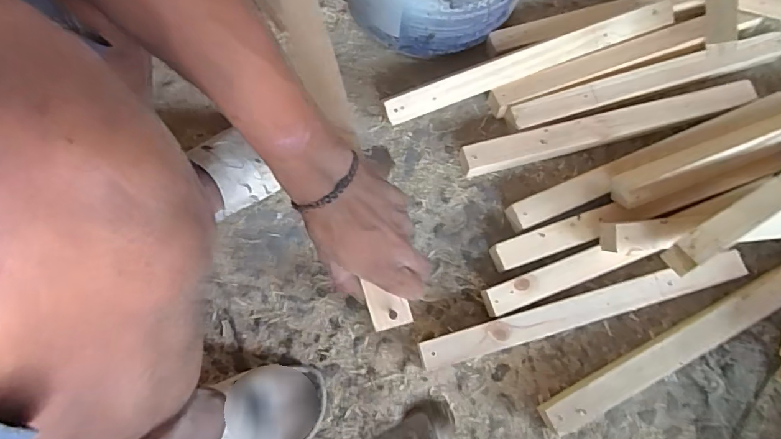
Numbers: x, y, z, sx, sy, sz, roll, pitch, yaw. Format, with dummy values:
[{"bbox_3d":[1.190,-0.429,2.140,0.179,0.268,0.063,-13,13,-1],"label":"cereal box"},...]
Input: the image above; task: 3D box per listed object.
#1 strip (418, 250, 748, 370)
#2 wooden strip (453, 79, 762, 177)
[{"bbox_3d":[0.237,0.117,0.607,0.395,0.041,0.037,-15,78,-5],"label":"strip"},{"bbox_3d":[0.306,-0.127,0.669,0.430,0.041,0.038,-14,76,-5],"label":"wooden strip"}]

